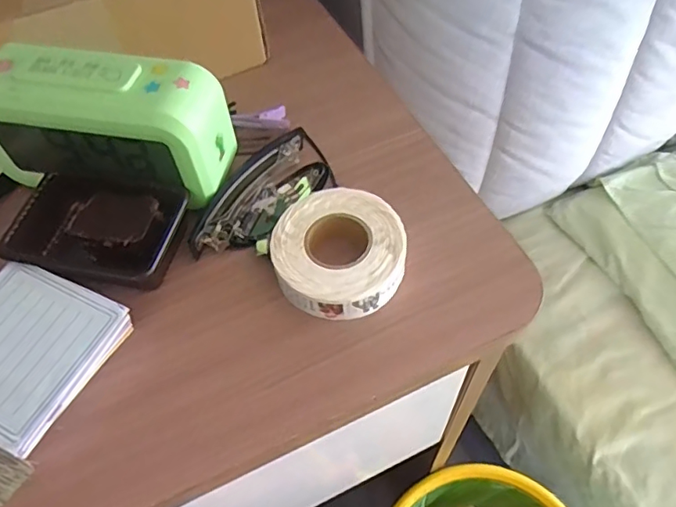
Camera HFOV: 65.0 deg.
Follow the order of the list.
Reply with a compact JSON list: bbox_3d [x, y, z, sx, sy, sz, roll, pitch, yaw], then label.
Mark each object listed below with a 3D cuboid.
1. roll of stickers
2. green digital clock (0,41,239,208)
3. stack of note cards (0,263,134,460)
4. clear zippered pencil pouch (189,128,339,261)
[{"bbox_3d":[0.000,-0.001,0.282,0.068,0.022,0.070,-1,56,2],"label":"roll of stickers"},{"bbox_3d":[-0.132,-0.069,0.300,0.140,0.075,0.049,8,57,8],"label":"green digital clock"},{"bbox_3d":[-0.154,0.048,0.260,0.075,0.020,0.074,20,60,16],"label":"stack of note cards"},{"bbox_3d":[-0.038,-0.033,0.309,0.044,0.026,0.100,26,62,19],"label":"clear zippered pencil pouch"}]

